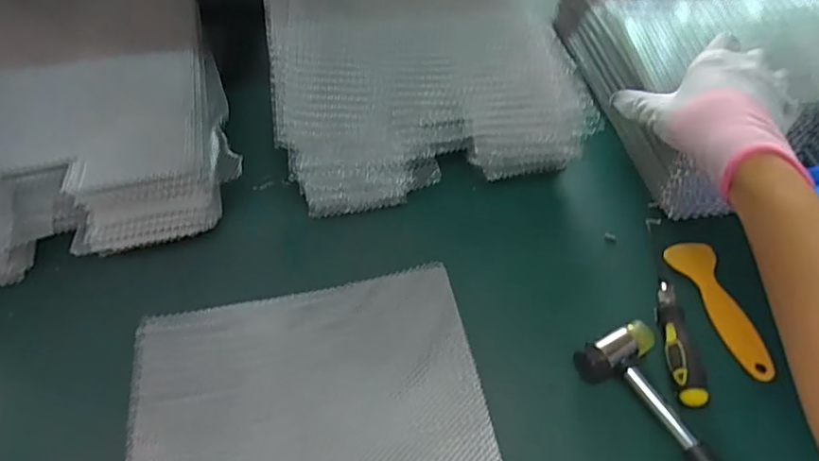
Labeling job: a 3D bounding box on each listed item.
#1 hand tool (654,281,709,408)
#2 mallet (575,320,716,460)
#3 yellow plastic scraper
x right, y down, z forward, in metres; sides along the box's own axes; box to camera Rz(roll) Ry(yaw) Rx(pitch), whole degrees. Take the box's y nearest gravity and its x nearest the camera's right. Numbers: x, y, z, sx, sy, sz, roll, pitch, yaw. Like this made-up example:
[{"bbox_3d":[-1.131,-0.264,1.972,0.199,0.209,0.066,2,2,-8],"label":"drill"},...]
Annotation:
[{"bbox_3d":[0.205,0.083,0.413,0.025,0.021,0.101,4,53,4],"label":"hand tool"},{"bbox_3d":[0.204,0.153,0.357,0.058,0.023,0.210,-28,58,-18],"label":"mallet"},{"bbox_3d":[0.253,0.062,0.442,0.036,0.006,0.126,-8,54,-5],"label":"yellow plastic scraper"}]

